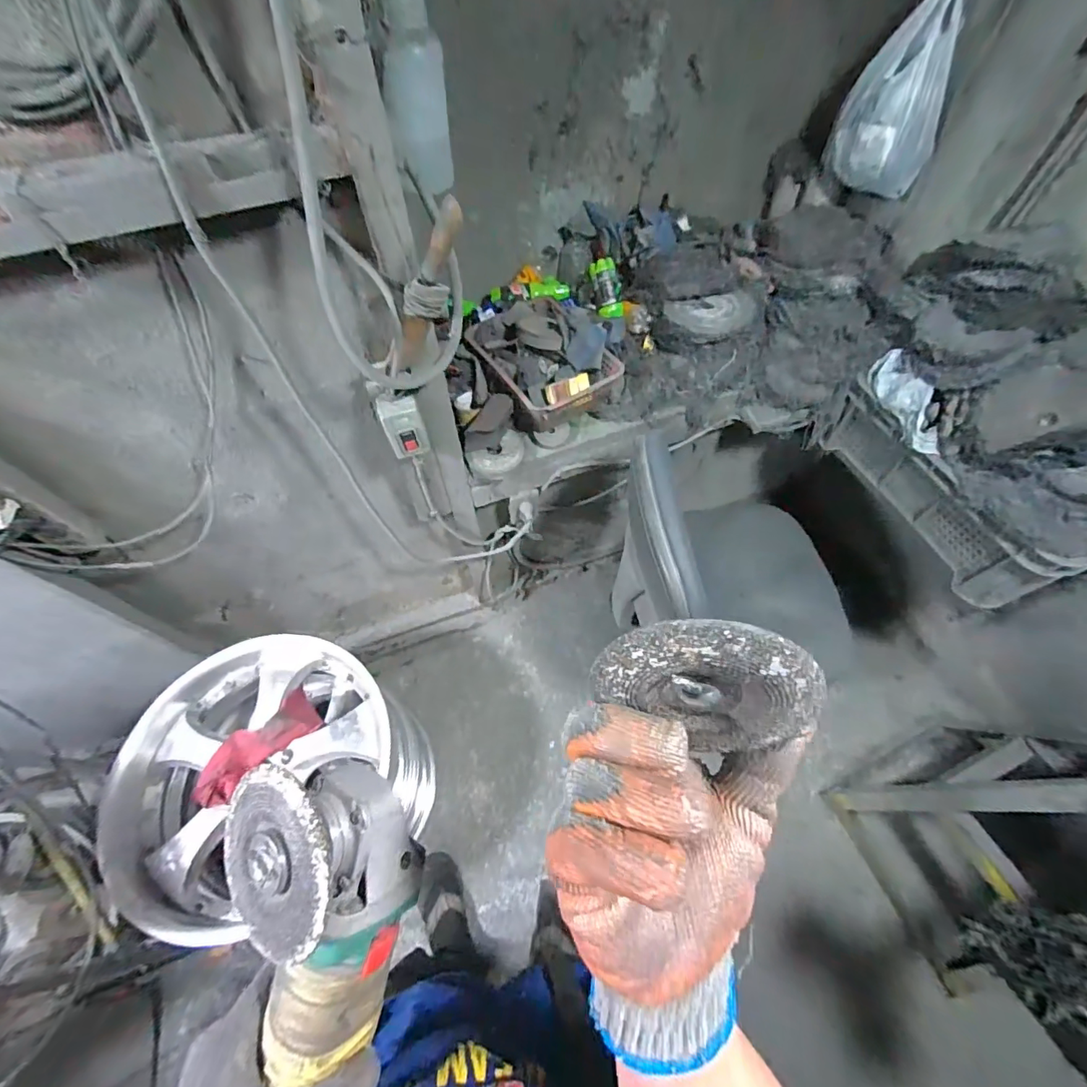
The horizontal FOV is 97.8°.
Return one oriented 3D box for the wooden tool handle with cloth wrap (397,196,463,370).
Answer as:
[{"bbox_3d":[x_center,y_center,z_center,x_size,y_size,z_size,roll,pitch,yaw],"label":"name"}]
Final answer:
[{"bbox_3d":[-0.148,-0.312,0.605,0.046,0.273,0.049,30,62,-14],"label":"wooden tool handle with cloth wrap"}]

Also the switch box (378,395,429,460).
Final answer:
[{"bbox_3d":[-0.228,-0.188,0.781,0.062,0.106,0.040,-18,61,-8],"label":"switch box"}]

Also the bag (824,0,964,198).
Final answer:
[{"bbox_3d":[0.664,-0.830,0.876,0.131,0.264,0.161,-3,60,1],"label":"bag"}]

